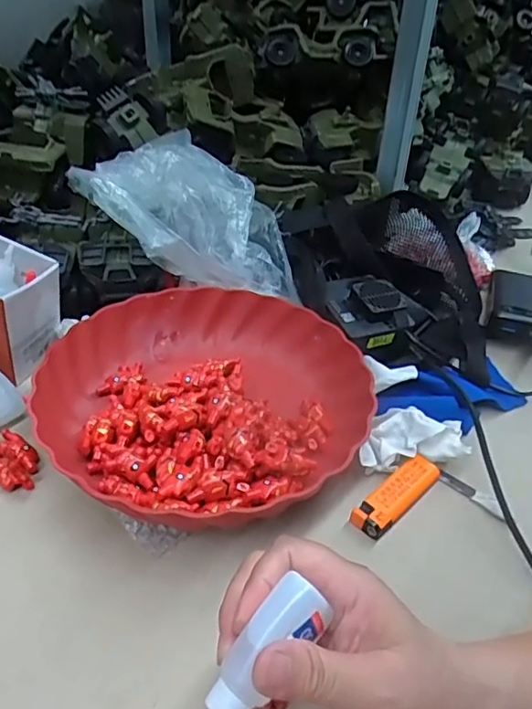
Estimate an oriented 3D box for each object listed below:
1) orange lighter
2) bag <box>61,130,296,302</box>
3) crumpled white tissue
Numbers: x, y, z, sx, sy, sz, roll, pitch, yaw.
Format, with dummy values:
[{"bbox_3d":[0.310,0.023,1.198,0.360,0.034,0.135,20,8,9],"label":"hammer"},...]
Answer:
[{"bbox_3d":[0.094,0.098,0.397,0.024,0.009,0.082,32,46,32],"label":"orange lighter"},{"bbox_3d":[-0.081,-0.142,0.541,0.128,0.110,0.232,-25,46,-33],"label":"bag"},{"bbox_3d":[0.109,0.060,0.421,0.085,0.022,0.041,-3,38,-9],"label":"crumpled white tissue"}]

